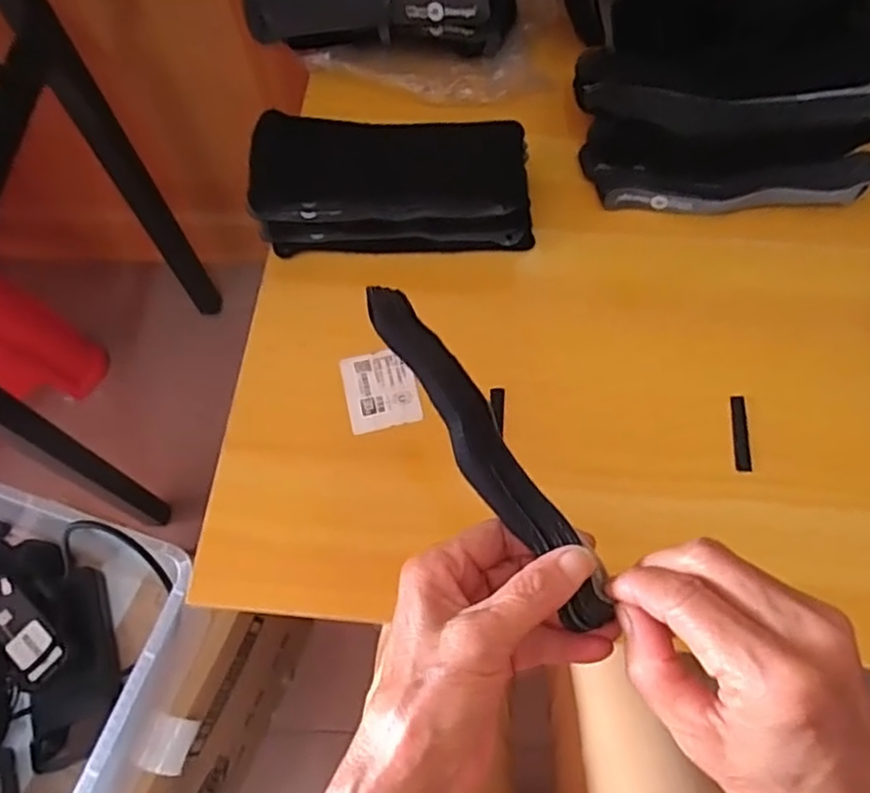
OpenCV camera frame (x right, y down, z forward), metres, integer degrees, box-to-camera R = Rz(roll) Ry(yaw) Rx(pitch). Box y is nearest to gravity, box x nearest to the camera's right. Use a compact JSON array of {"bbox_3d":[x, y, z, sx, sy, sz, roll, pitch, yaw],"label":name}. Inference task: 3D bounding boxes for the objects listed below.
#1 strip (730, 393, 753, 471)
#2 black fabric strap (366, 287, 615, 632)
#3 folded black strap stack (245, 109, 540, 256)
[{"bbox_3d":[0.203,0.024,0.446,0.010,0.004,0.053,4,67,4],"label":"strip"},{"bbox_3d":[0.018,0.015,0.311,0.026,0.013,0.193,-27,58,-10],"label":"black fabric strap"},{"bbox_3d":[-0.030,-0.154,0.513,0.208,0.063,0.087,3,66,3],"label":"folded black strap stack"}]

